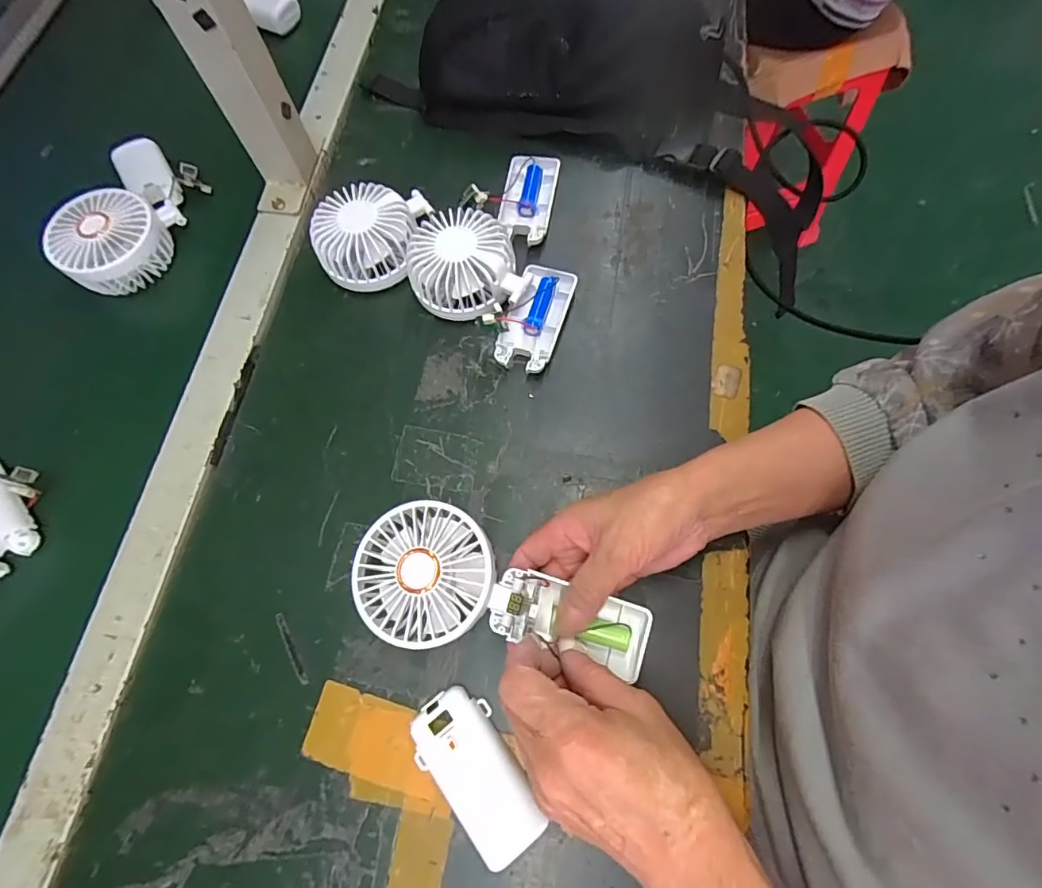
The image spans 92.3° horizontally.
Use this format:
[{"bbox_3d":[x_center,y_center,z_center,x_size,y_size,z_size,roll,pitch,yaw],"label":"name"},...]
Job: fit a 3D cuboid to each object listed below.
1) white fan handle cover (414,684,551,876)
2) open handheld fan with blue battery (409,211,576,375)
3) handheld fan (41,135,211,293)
[{"bbox_3d":[-0.027,0.196,0.300,0.048,0.017,0.093,-34,72,-10],"label":"white fan handle cover"},{"bbox_3d":[-0.020,-0.131,0.405,0.148,0.047,0.095,39,76,15],"label":"open handheld fan with blue battery"},{"bbox_3d":[-0.352,-0.218,0.452,0.089,0.040,0.175,1,70,3],"label":"handheld fan"}]

